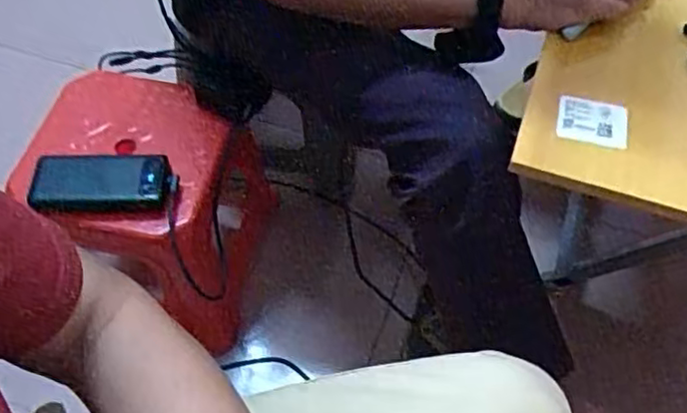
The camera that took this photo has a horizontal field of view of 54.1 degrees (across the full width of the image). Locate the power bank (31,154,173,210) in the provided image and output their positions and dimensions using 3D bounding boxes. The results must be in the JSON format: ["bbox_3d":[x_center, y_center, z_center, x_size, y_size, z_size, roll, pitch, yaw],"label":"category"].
[{"bbox_3d":[-0.284,-0.032,0.785,0.156,0.028,0.063,-4,57,-4],"label":"power bank"}]

